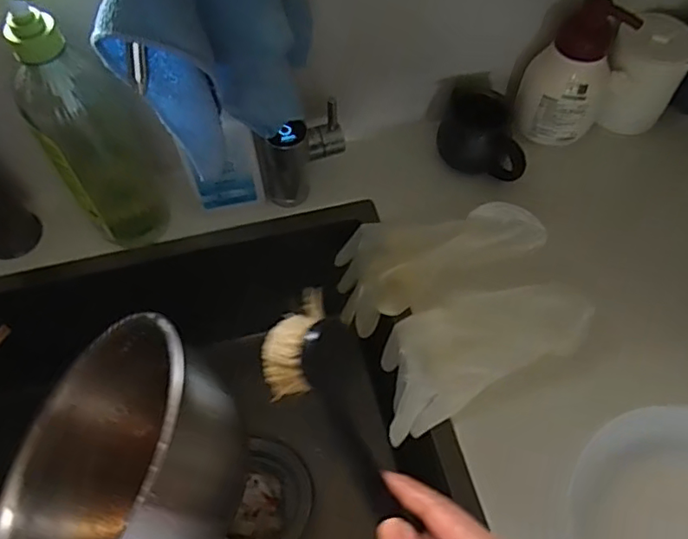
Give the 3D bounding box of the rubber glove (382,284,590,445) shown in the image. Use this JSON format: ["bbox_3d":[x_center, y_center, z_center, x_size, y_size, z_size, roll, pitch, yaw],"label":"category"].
[{"bbox_3d":[0.119,0.071,0.533,0.201,0.072,0.097,-25,61,-14],"label":"rubber glove"}]

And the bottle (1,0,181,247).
[{"bbox_3d":[-0.217,-0.129,0.489,0.082,0.265,0.071,-32,63,-17],"label":"bottle"}]

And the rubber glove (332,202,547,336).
[{"bbox_3d":[0.087,-0.008,0.584,0.221,0.066,0.103,-21,58,13],"label":"rubber glove"}]

